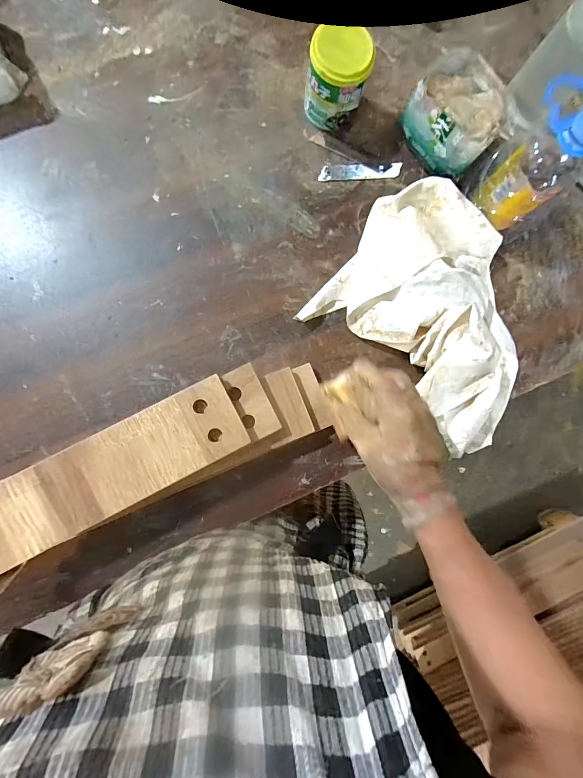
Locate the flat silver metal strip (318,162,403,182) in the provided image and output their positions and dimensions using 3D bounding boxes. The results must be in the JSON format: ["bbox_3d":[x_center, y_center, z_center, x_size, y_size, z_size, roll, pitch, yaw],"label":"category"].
[{"bbox_3d":[0.085,-0.266,0.433,0.102,0.004,0.019,-7,90,-5],"label":"flat silver metal strip"}]

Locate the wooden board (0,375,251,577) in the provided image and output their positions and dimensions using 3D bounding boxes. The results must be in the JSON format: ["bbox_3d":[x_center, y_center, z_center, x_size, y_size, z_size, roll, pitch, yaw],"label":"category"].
[{"bbox_3d":[-0.344,0.167,0.323,0.641,0.014,0.076,-27,92,-4],"label":"wooden board"}]

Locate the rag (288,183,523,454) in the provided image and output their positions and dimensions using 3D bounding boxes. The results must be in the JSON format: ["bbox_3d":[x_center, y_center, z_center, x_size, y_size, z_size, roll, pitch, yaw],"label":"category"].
[{"bbox_3d":[0.179,-0.085,0.406,0.280,0.065,0.222,39,87,-4],"label":"rag"}]

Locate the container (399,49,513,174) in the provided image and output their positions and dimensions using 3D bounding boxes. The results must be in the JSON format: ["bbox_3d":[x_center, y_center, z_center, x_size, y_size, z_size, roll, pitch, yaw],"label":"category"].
[{"bbox_3d":[0.185,-0.309,0.408,0.088,0.068,0.108,-40,93,-4],"label":"container"}]

